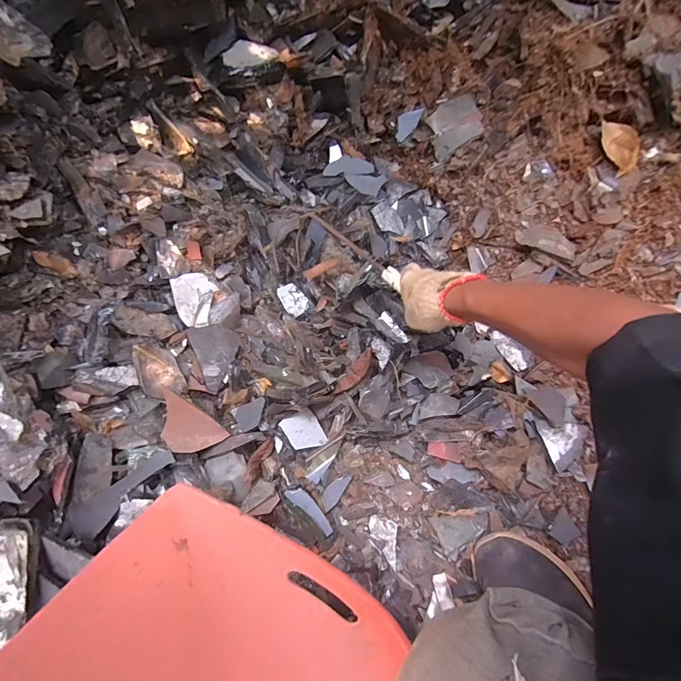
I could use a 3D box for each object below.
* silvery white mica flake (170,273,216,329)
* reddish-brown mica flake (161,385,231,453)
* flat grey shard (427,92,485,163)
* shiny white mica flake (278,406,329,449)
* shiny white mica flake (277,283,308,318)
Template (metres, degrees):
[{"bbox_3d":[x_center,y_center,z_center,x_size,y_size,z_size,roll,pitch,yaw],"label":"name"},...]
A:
[{"bbox_3d":[-0.245,-0.069,0.647,0.068,0.009,0.090,-14,90,-28],"label":"silvery white mica flake"},{"bbox_3d":[-0.233,0.130,0.570,0.114,0.005,0.065,40,67,-11],"label":"reddish-brown mica flake"},{"bbox_3d":[0.235,-0.442,0.781,0.100,0.026,0.113,-17,71,24],"label":"flat grey shard"},{"bbox_3d":[-0.058,0.147,0.615,0.057,0.004,0.066,-26,72,-29],"label":"shiny white mica flake"},{"bbox_3d":[-0.090,-0.079,0.730,0.044,0.004,0.062,-30,93,-3],"label":"shiny white mica flake"}]

